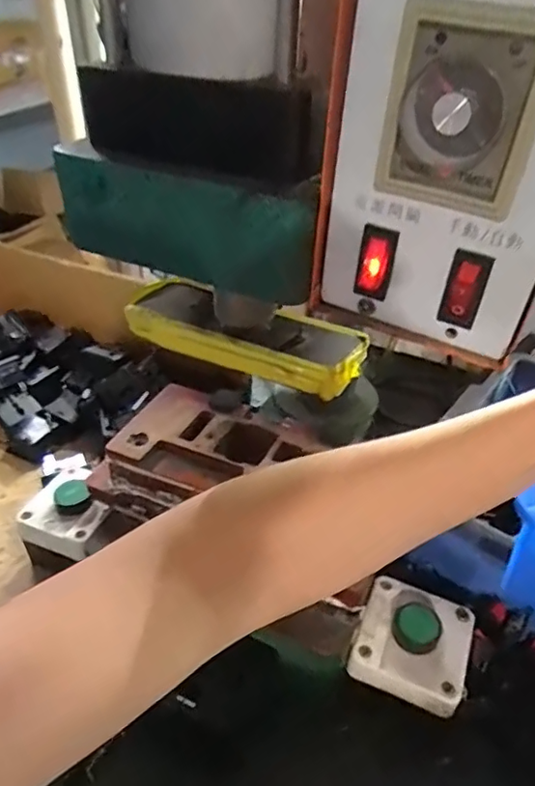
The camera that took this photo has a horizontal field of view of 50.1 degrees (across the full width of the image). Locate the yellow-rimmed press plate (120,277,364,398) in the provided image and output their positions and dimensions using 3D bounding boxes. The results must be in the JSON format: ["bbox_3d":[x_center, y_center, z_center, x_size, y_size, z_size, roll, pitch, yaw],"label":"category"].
[{"bbox_3d":[-0.017,-0.042,0.351,0.155,0.019,0.058,21,42,22],"label":"yellow-rimmed press plate"}]

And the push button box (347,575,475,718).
[{"bbox_3d":[0.094,0.168,0.378,0.070,0.050,0.072,16,40,17],"label":"push button box"}]

